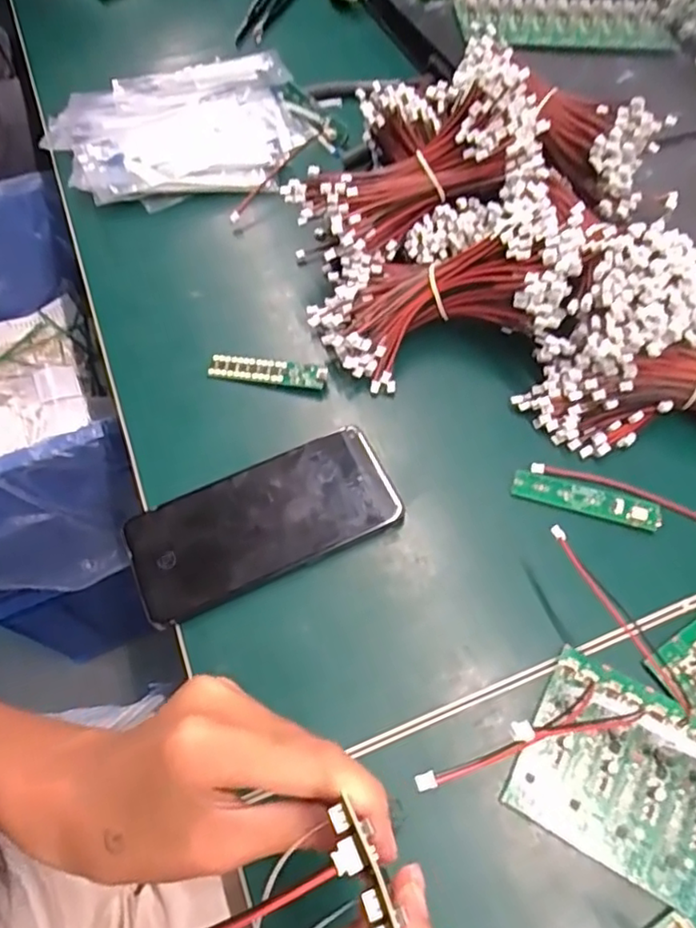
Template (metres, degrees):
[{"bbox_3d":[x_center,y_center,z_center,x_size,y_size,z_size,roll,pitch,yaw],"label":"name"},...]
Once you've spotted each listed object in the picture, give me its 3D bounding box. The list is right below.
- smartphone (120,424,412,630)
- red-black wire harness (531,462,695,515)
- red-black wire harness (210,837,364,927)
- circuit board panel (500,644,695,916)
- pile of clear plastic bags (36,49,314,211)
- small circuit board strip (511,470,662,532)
[{"bbox_3d":[-0.049,0.035,0.364,0.154,0.013,0.071,-23,63,-9],"label":"smartphone"},{"bbox_3d":[0.177,0.020,0.368,0.133,0.004,0.016,20,65,14],"label":"red-black wire harness"},{"bbox_3d":[-0.032,0.126,0.174,0.078,0.004,0.009,-27,63,4],"label":"red-black wire harness"},{"bbox_3d":[0.132,0.148,0.295,0.089,0.010,0.081,28,67,17],"label":"circuit board panel"},{"bbox_3d":[-0.148,-0.306,0.545,0.223,0.035,0.199,-10,62,-2],"label":"pile of clear plastic bags"},{"bbox_3d":[0.141,0.019,0.364,0.083,0.008,0.019,16,64,12],"label":"small circuit board strip"}]

